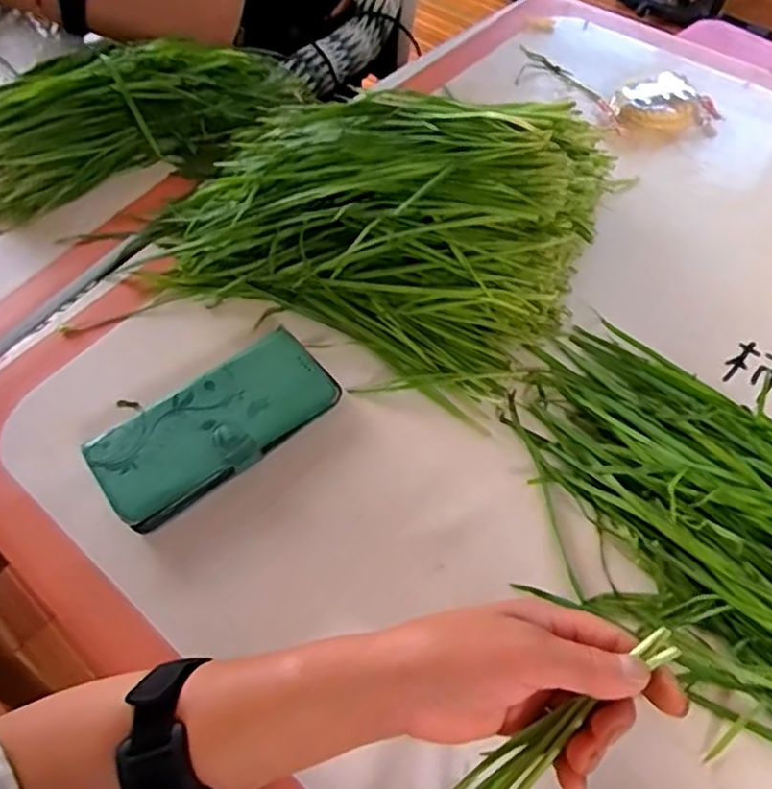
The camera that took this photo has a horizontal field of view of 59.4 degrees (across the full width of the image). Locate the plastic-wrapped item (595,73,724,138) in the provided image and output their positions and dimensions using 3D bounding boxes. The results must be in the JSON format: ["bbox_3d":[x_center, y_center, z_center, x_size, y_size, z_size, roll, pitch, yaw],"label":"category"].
[{"bbox_3d":[0.257,-0.276,0.643,0.103,0.024,0.069,-5,56,-1],"label":"plastic-wrapped item"}]

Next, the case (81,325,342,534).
[{"bbox_3d":[-0.115,0.019,0.462,0.163,0.018,0.076,-35,62,-19],"label":"case"}]

